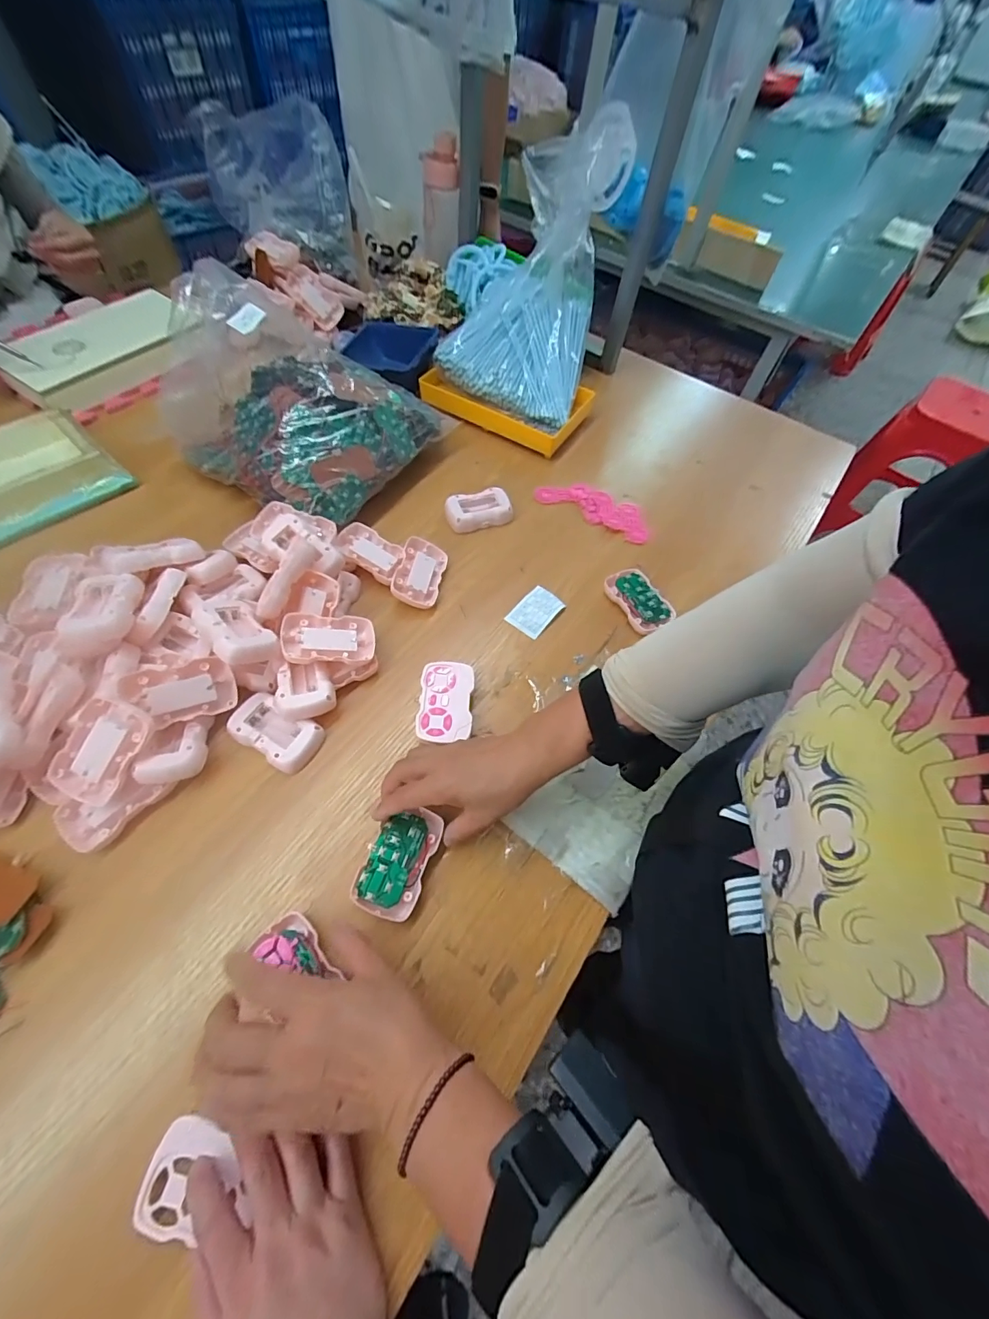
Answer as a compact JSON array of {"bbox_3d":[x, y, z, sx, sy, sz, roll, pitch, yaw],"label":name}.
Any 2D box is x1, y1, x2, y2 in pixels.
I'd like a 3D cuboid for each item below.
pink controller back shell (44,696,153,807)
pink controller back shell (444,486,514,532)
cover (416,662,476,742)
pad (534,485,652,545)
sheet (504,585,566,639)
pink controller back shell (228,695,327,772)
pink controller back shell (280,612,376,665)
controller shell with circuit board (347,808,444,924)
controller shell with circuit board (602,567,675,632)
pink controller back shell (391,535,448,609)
[{"bbox_3d":[-0.344,0.080,0.391,0.057,0.011,0.097,28,94,-5],"label":"pink controller back shell"},{"bbox_3d":[-0.023,-0.209,0.632,0.088,0.026,0.054,-13,60,-11],"label":"pink controller back shell"},{"bbox_3d":[-0.051,0.047,0.477,0.055,0.025,0.087,3,58,-1],"label":"cover"},{"bbox_3d":[0.150,-0.228,0.667,0.176,0.017,0.067,29,61,14],"label":"pad"},{"bbox_3d":[0.052,-0.061,0.562,0.047,0.008,0.070,36,63,18],"label":"sheet"},{"bbox_3d":[-0.219,0.074,0.453,0.087,0.024,0.052,25,60,12],"label":"pink controller back shell"},{"bbox_3d":[-0.173,-0.021,0.474,0.092,0.013,0.057,5,58,-24],"label":"pink controller back shell"},{"bbox_3d":[-0.084,0.179,0.405,0.053,0.020,0.092,18,59,8],"label":"controller shell with circuit board"},{"bbox_3d":[0.182,-0.075,0.569,0.055,0.018,0.089,-25,63,-17],"label":"controller shell with circuit board"},{"bbox_3d":[-0.092,-0.106,0.558,0.055,0.017,0.092,24,57,-22],"label":"pink controller back shell"}]

